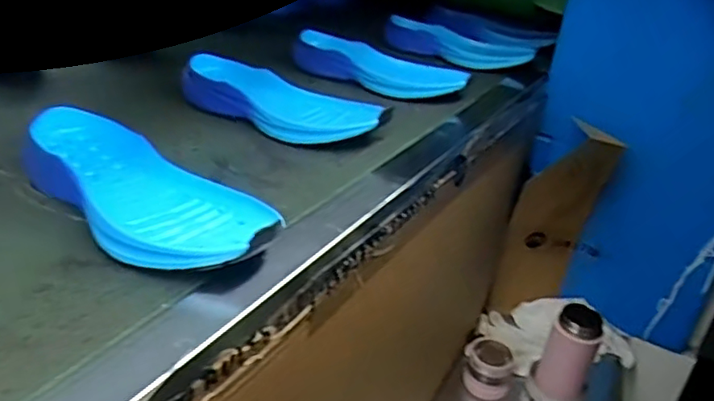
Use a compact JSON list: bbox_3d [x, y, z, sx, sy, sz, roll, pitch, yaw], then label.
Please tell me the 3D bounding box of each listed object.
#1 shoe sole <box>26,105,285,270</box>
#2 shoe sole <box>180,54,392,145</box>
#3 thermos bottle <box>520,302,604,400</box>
[{"bbox_3d":[-0.158,-0.008,0.436,0.250,0.042,0.100,24,34,34],"label":"shoe sole"},{"bbox_3d":[-0.082,-0.103,0.625,0.234,0.039,0.086,22,28,29],"label":"shoe sole"},{"bbox_3d":[0.281,0.223,0.803,0.072,0.178,0.060,18,26,22],"label":"thermos bottle"}]

